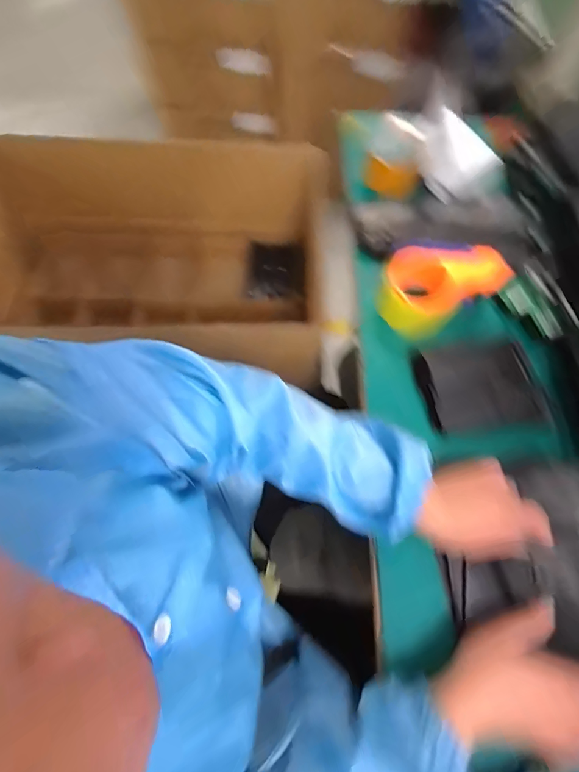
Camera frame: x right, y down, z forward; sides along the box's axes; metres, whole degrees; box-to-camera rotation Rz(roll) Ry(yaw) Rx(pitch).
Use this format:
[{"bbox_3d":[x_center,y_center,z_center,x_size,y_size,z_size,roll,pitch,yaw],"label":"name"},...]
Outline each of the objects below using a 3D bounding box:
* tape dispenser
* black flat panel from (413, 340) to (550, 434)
[{"bbox_3d":[0.209,-0.144,0.537,0.140,0.085,0.111,-26,72,-11],"label":"tape dispenser"},{"bbox_3d":[0.251,0.000,0.502,0.147,0.014,0.114,-6,70,-5],"label":"black flat panel"}]

